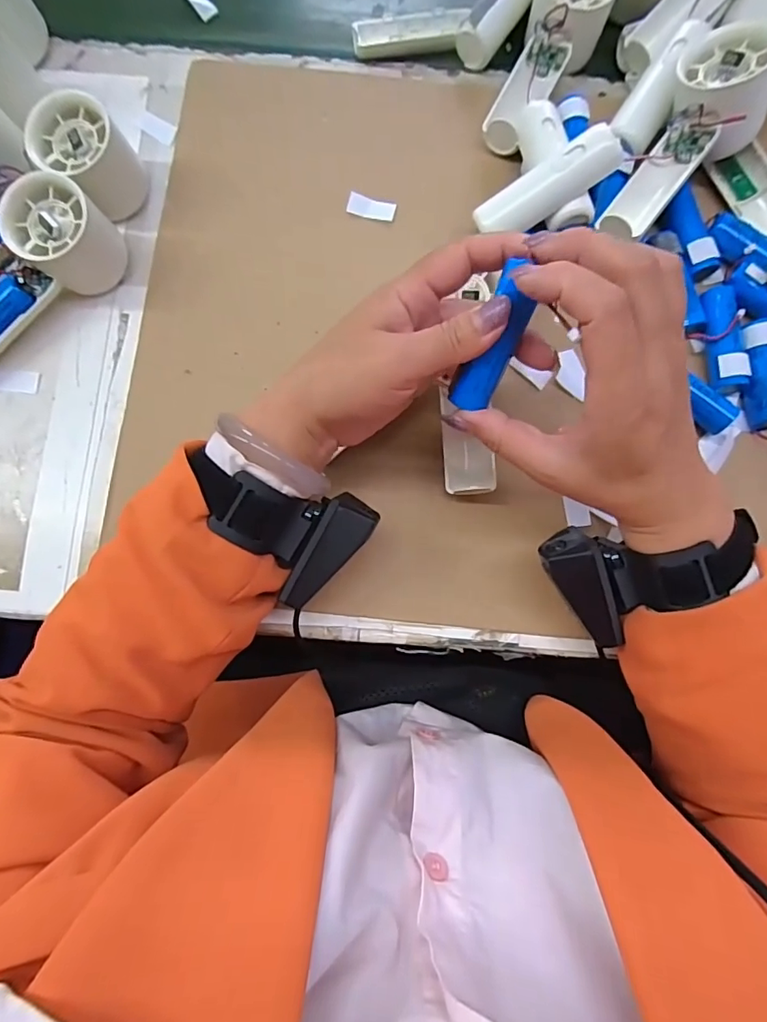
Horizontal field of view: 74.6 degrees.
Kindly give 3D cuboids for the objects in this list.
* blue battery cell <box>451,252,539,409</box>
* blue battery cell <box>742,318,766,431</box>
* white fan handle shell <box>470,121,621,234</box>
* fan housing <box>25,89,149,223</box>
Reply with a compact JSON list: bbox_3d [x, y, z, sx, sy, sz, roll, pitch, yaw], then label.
[{"bbox_3d":[0.055,-0.081,0.246,0.021,0.065,0.017,28,36,5],"label":"blue battery cell"},{"bbox_3d":[0.260,-0.094,0.344,0.023,0.018,0.073,-2,80,0],"label":"blue battery cell"},{"bbox_3d":[0.108,-0.215,0.335,0.093,0.018,0.027,-25,80,17],"label":"white fan handle shell"},{"bbox_3d":[-0.204,-0.242,0.351,0.058,0.055,0.055,-42,82,-6],"label":"fan housing"}]

